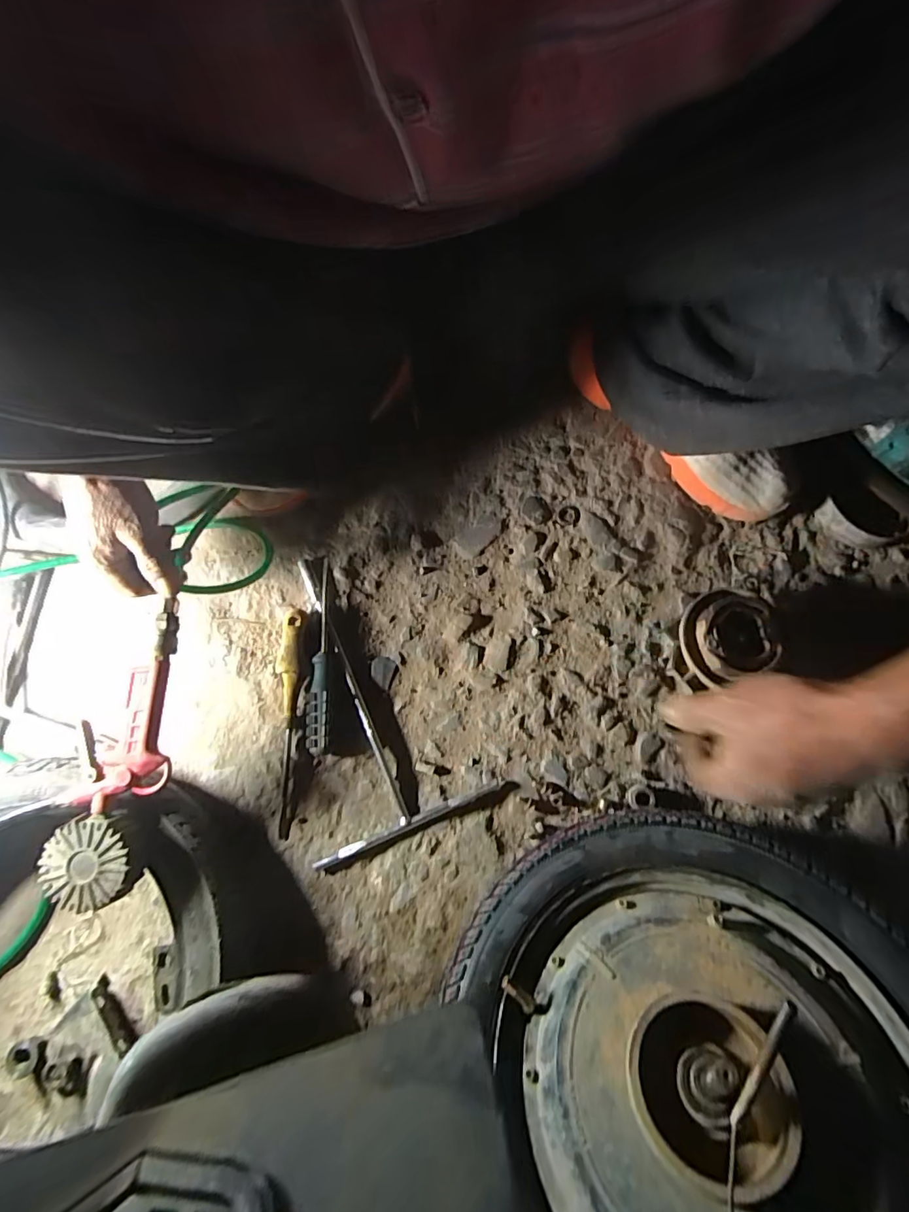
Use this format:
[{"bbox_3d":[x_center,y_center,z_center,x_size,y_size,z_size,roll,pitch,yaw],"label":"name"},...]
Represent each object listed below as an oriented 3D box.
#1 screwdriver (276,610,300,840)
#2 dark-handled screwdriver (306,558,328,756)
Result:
[{"bbox_3d":[-0.168,0.110,0.504,0.025,0.020,0.216,0,78,1],"label":"screwdriver"},{"bbox_3d":[-0.136,0.047,0.515,0.022,0.026,0.191,-4,78,0],"label":"dark-handled screwdriver"}]

